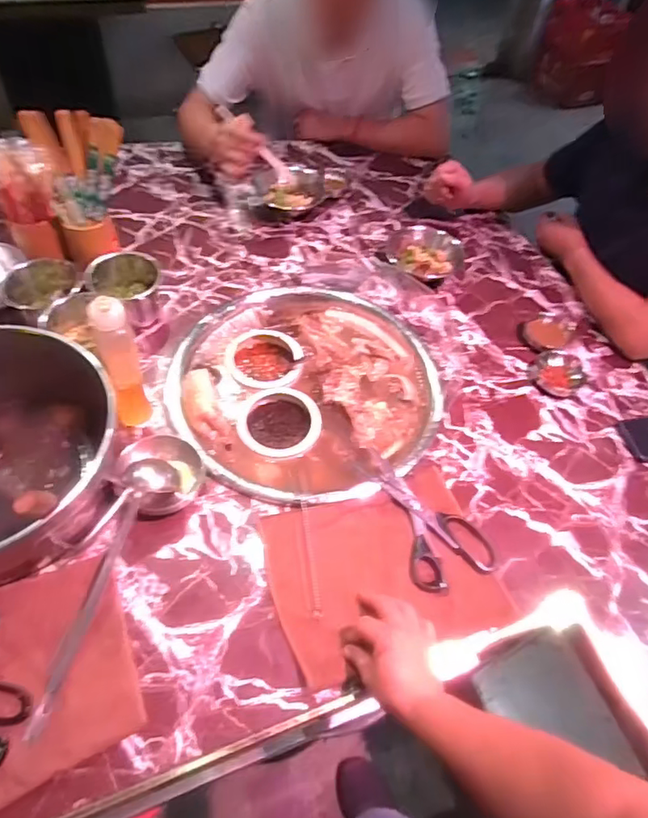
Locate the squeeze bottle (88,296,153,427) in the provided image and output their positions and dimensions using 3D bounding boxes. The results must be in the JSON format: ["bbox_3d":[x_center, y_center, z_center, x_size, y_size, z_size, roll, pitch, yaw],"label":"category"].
[{"bbox_3d":[-0.280,-0.055,0.755,0.050,0.217,0.043,-21,58,-19],"label":"squeeze bottle"}]

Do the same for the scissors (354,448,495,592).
[{"bbox_3d":[0.145,0.143,0.771,0.119,0.023,0.215,-16,57,-16],"label":"scissors"}]

